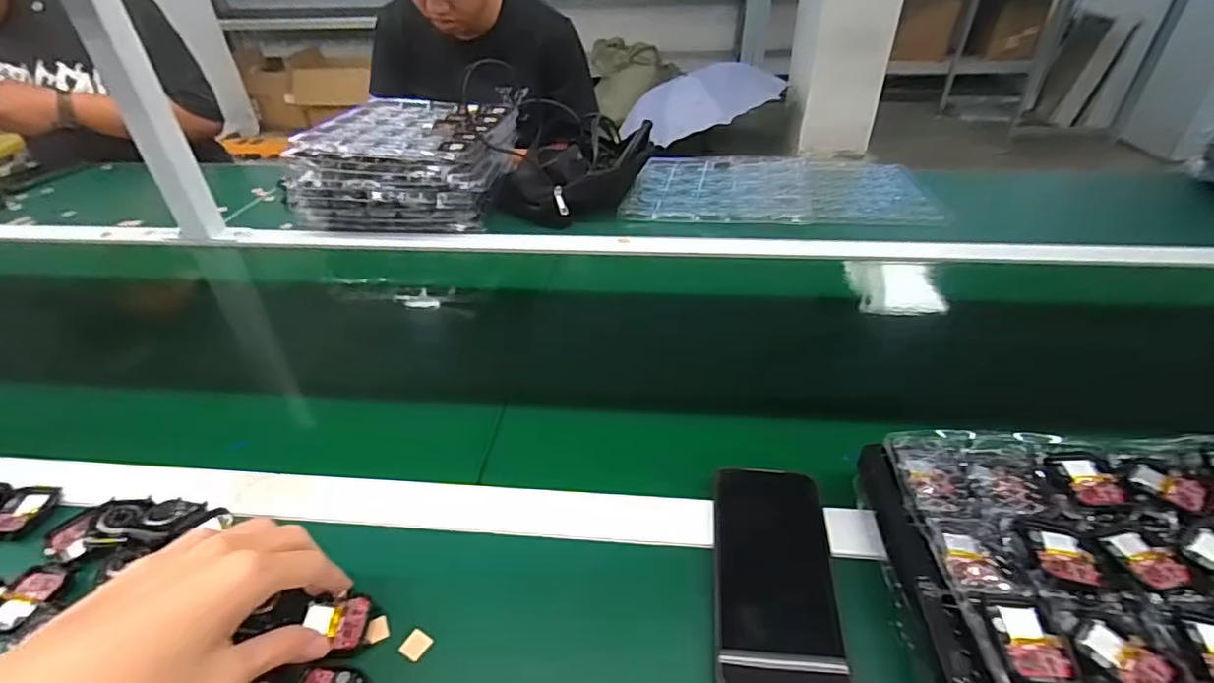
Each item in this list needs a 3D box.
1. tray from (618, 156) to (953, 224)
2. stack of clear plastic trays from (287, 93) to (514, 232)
[{"bbox_3d":[0.278,-0.259,0.936,0.487,0.023,0.313,-1,36,2],"label":"tray"},{"bbox_3d":[-0.308,-0.287,0.908,0.291,0.118,0.296,1,37,5],"label":"stack of clear plastic trays"}]

